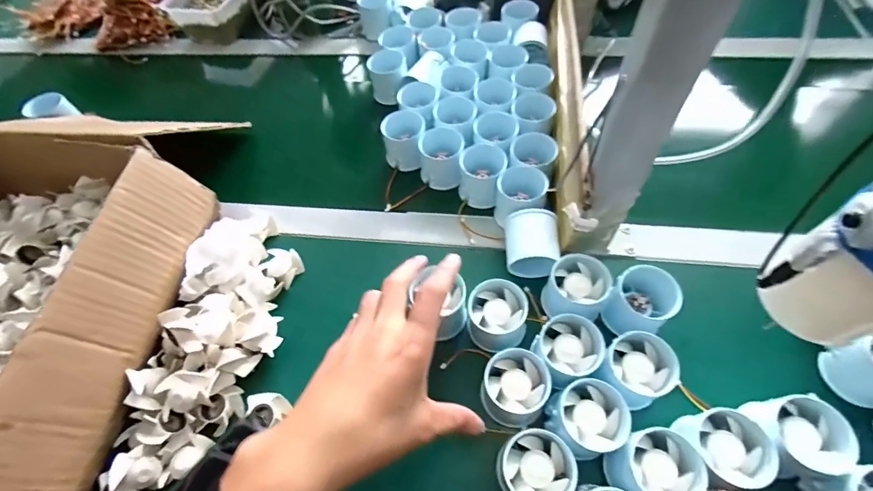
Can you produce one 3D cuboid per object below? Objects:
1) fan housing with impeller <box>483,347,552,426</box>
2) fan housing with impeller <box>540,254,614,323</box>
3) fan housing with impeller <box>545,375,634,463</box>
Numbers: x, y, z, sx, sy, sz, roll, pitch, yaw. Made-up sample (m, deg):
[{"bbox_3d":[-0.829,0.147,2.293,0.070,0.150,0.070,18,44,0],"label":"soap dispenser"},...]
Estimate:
[{"bbox_3d":[0.066,0.121,0.346,0.052,0.048,0.050,13,60,12],"label":"fan housing with impeller"},{"bbox_3d":[0.132,0.040,0.386,0.055,0.047,0.043,10,59,10],"label":"fan housing with impeller"},{"bbox_3d":[0.121,0.139,0.328,0.051,0.053,0.054,-2,58,3],"label":"fan housing with impeller"}]

